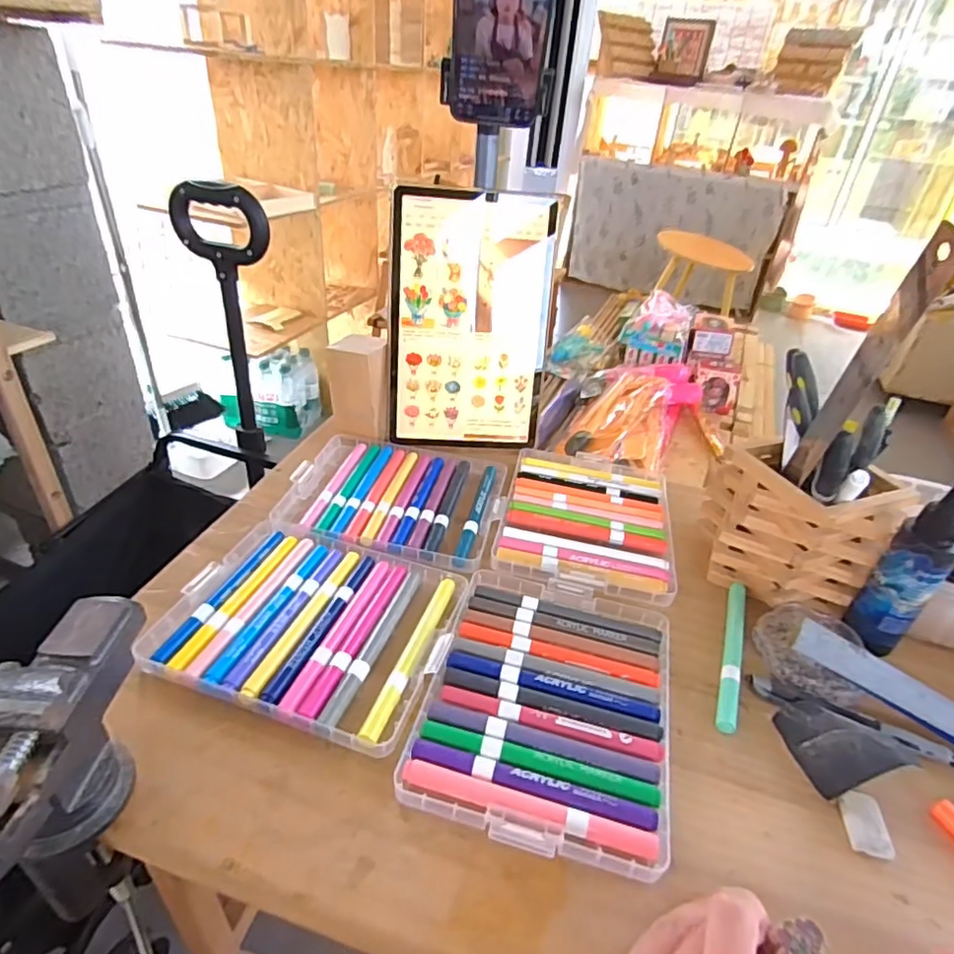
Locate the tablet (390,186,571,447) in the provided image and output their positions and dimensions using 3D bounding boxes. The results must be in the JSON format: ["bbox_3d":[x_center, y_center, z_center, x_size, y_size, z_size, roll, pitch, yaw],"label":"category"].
[{"bbox_3d":[-0.004,-0.148,0.589,0.157,0.242,0.008,2,19,-5],"label":"tablet"}]

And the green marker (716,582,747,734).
[{"bbox_3d":[0.186,0.126,0.433,0.014,0.009,0.139,17,37,16],"label":"green marker"}]

